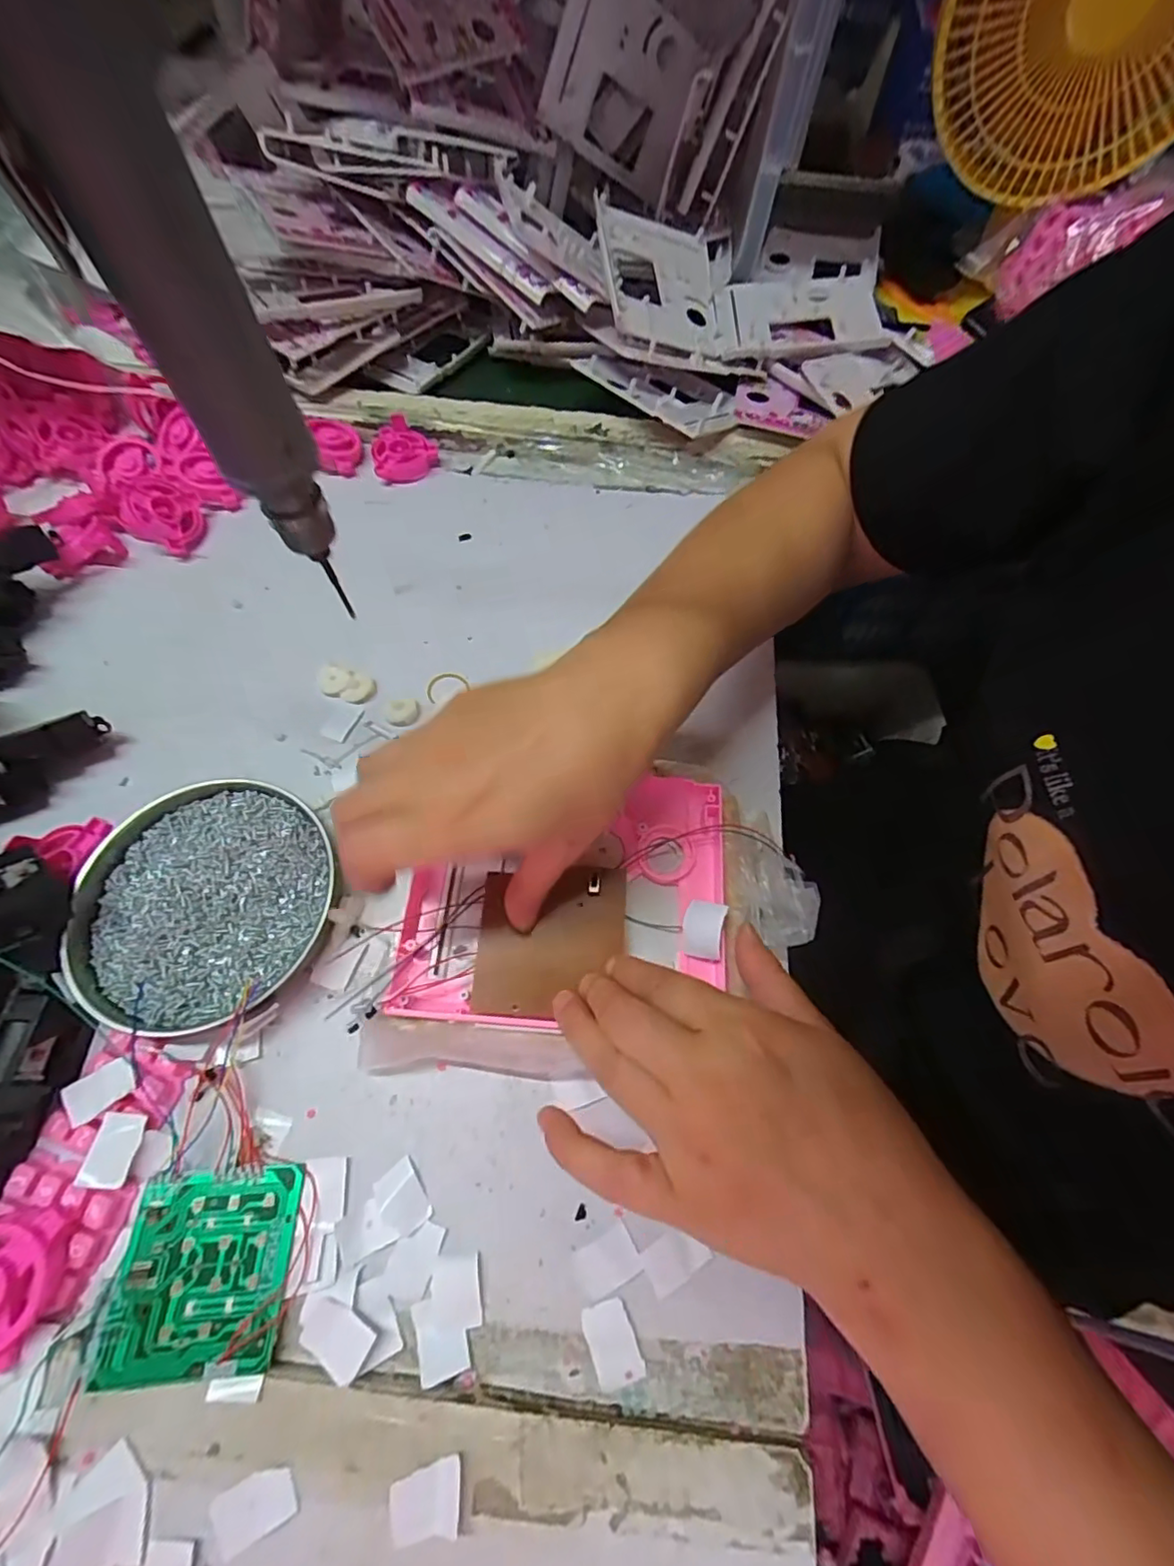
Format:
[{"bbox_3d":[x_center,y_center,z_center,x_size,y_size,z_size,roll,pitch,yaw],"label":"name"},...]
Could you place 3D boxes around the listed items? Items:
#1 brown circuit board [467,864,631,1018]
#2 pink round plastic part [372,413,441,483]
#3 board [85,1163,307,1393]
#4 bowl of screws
[{"bbox_3d":[-0.018,0.077,0.282,0.073,0.007,0.070,1,71,-1],"label":"brown circuit board"},{"bbox_3d":[-0.156,-0.287,0.488,0.053,0.027,0.052,-10,65,-7],"label":"pink round plastic part"},{"bbox_3d":[-0.167,0.212,0.248,0.067,0.010,0.070,-2,65,-3],"label":"board"},{"bbox_3d":[-0.210,0.065,0.317,0.126,0.022,0.131,-15,66,-9],"label":"bowl of screws"}]

